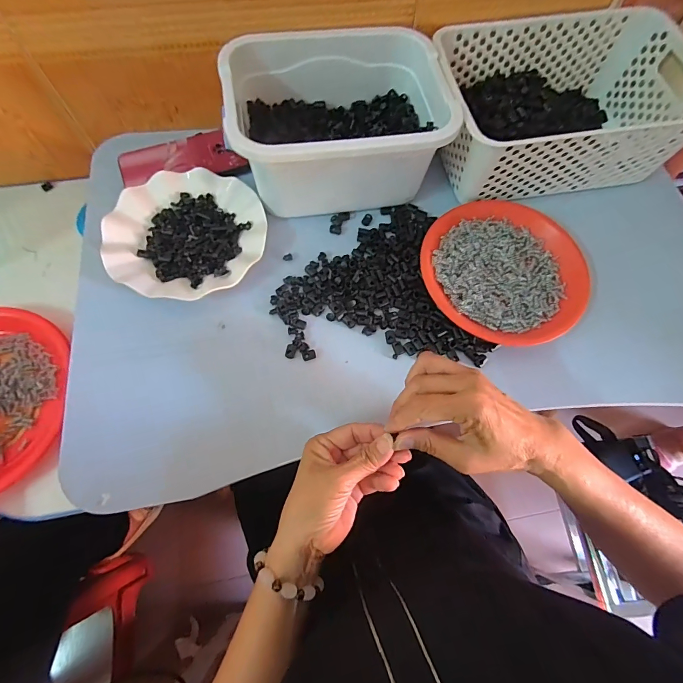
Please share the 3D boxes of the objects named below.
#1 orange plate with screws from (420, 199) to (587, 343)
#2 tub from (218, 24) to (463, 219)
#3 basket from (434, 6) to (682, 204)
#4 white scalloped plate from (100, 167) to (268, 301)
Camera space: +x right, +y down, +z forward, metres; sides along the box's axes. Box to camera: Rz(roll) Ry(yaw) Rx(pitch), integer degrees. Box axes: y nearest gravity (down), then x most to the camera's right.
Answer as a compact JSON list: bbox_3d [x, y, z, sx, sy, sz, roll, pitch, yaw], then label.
[{"bbox_3d":[0.196,-0.091,0.442,0.192,0.024,0.183,1,70,-2],"label":"orange plate with screws"},{"bbox_3d":[-0.006,-0.272,0.446,0.250,0.104,0.187,-11,70,-6],"label":"tub"},{"bbox_3d":[0.272,-0.303,0.465,0.293,0.103,0.193,-7,70,-5],"label":"basket"},{"bbox_3d":[-0.185,-0.131,0.438,0.175,0.029,0.174,1,70,-2],"label":"white scalloped plate"}]

